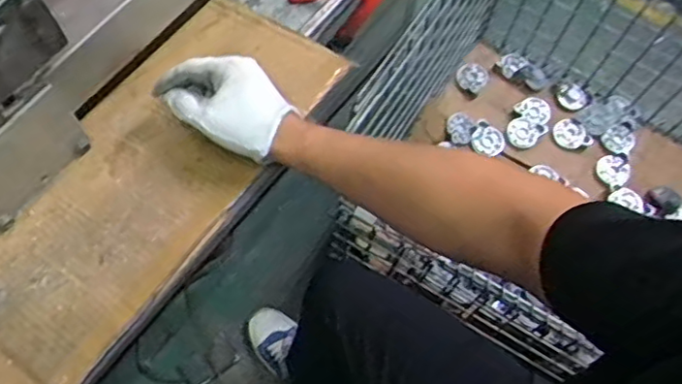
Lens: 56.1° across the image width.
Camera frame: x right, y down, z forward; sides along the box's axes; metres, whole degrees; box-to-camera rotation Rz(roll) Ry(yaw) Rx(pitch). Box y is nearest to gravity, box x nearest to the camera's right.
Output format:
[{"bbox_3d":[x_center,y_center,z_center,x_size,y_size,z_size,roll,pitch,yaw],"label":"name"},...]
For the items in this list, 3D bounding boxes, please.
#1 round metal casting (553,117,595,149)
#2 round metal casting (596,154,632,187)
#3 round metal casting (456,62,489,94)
[{"bbox_3d":[0.502,-0.123,1.401,0.066,0.011,0.077,-34,68,3],"label":"round metal casting"},{"bbox_3d":[0.592,-0.046,1.391,0.068,0.016,0.071,1,68,-2],"label":"round metal casting"},{"bbox_3d":[0.293,-0.255,1.421,0.069,0.022,0.072,1,68,-2],"label":"round metal casting"}]

